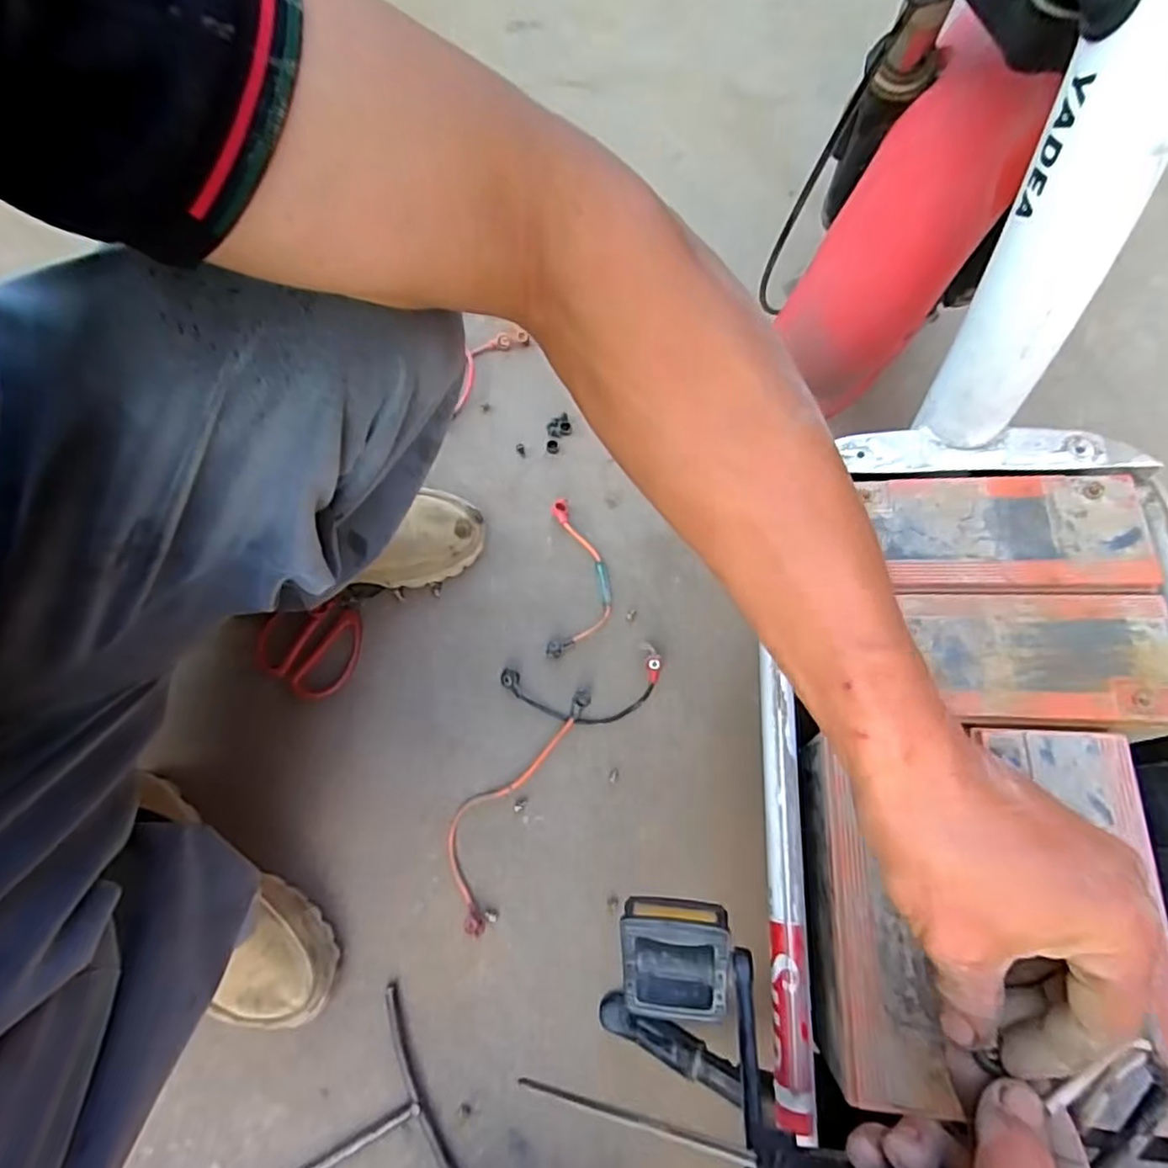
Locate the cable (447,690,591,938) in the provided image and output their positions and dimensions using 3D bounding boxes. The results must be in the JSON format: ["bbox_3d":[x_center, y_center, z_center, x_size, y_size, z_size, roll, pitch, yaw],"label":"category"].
[{"bbox_3d":[-0.073,0.197,0.619,0.069,0.021,0.233,24,73,6],"label":"cable"}]

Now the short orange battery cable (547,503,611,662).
[{"bbox_3d":[-0.003,-0.008,0.690,0.063,0.012,0.172,2,72,-1],"label":"short orange battery cable"}]

